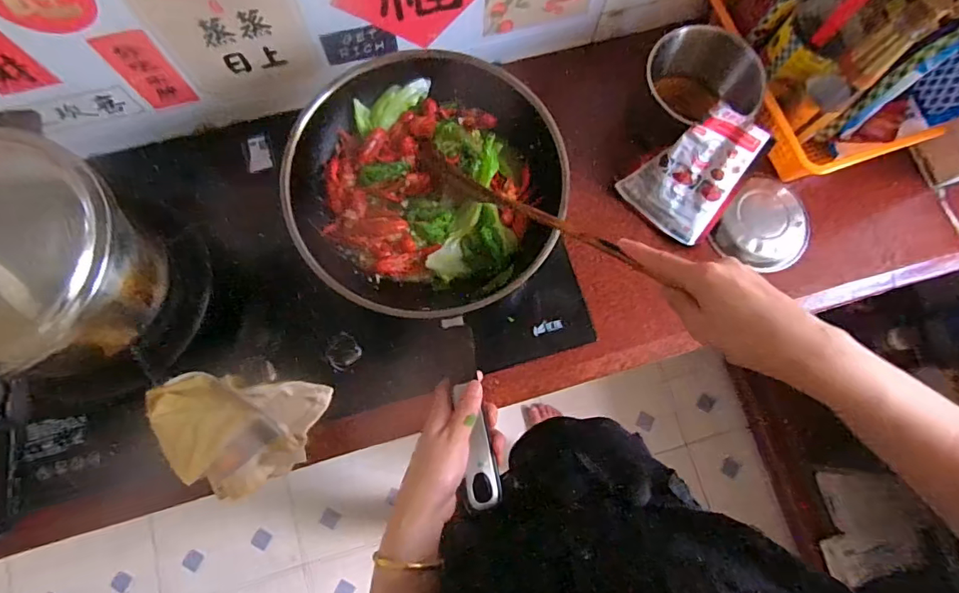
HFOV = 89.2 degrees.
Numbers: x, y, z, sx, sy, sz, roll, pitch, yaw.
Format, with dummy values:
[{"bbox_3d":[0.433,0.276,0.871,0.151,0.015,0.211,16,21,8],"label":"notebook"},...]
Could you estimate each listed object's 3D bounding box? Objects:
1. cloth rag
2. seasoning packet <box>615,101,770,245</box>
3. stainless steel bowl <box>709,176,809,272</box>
[{"bbox_3d":[-0.294,0.165,0.577,0.195,0.055,0.136,5,77,0],"label":"cloth rag"},{"bbox_3d":[0.290,-0.160,0.649,0.123,0.172,0.036,38,37,-3],"label":"seasoning packet"},{"bbox_3d":[0.409,-0.104,0.687,0.125,0.029,0.132,0,90,-1],"label":"stainless steel bowl"}]

